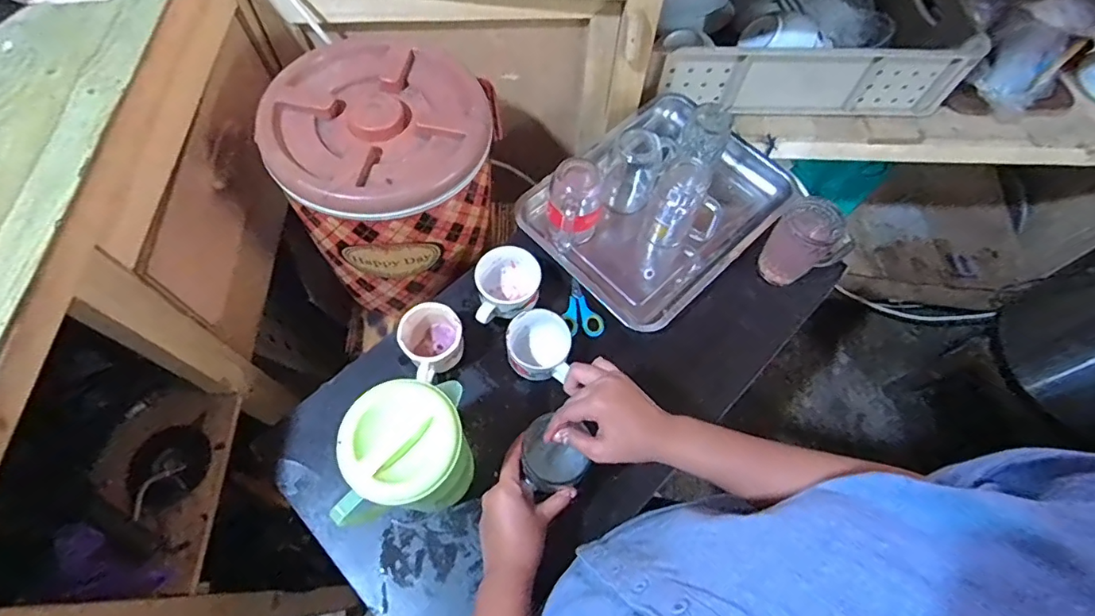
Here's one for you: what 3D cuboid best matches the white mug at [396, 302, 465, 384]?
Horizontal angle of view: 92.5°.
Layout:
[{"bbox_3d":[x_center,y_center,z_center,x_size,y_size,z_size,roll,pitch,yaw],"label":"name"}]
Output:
[{"bbox_3d":[-0.148,0.046,0.685,0.075,0.070,0.084,-32,71,-16],"label":"white mug"}]

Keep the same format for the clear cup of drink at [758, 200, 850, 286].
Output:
[{"bbox_3d":[0.362,-0.087,0.744,0.095,0.107,0.075,42,70,15],"label":"clear cup of drink"}]

